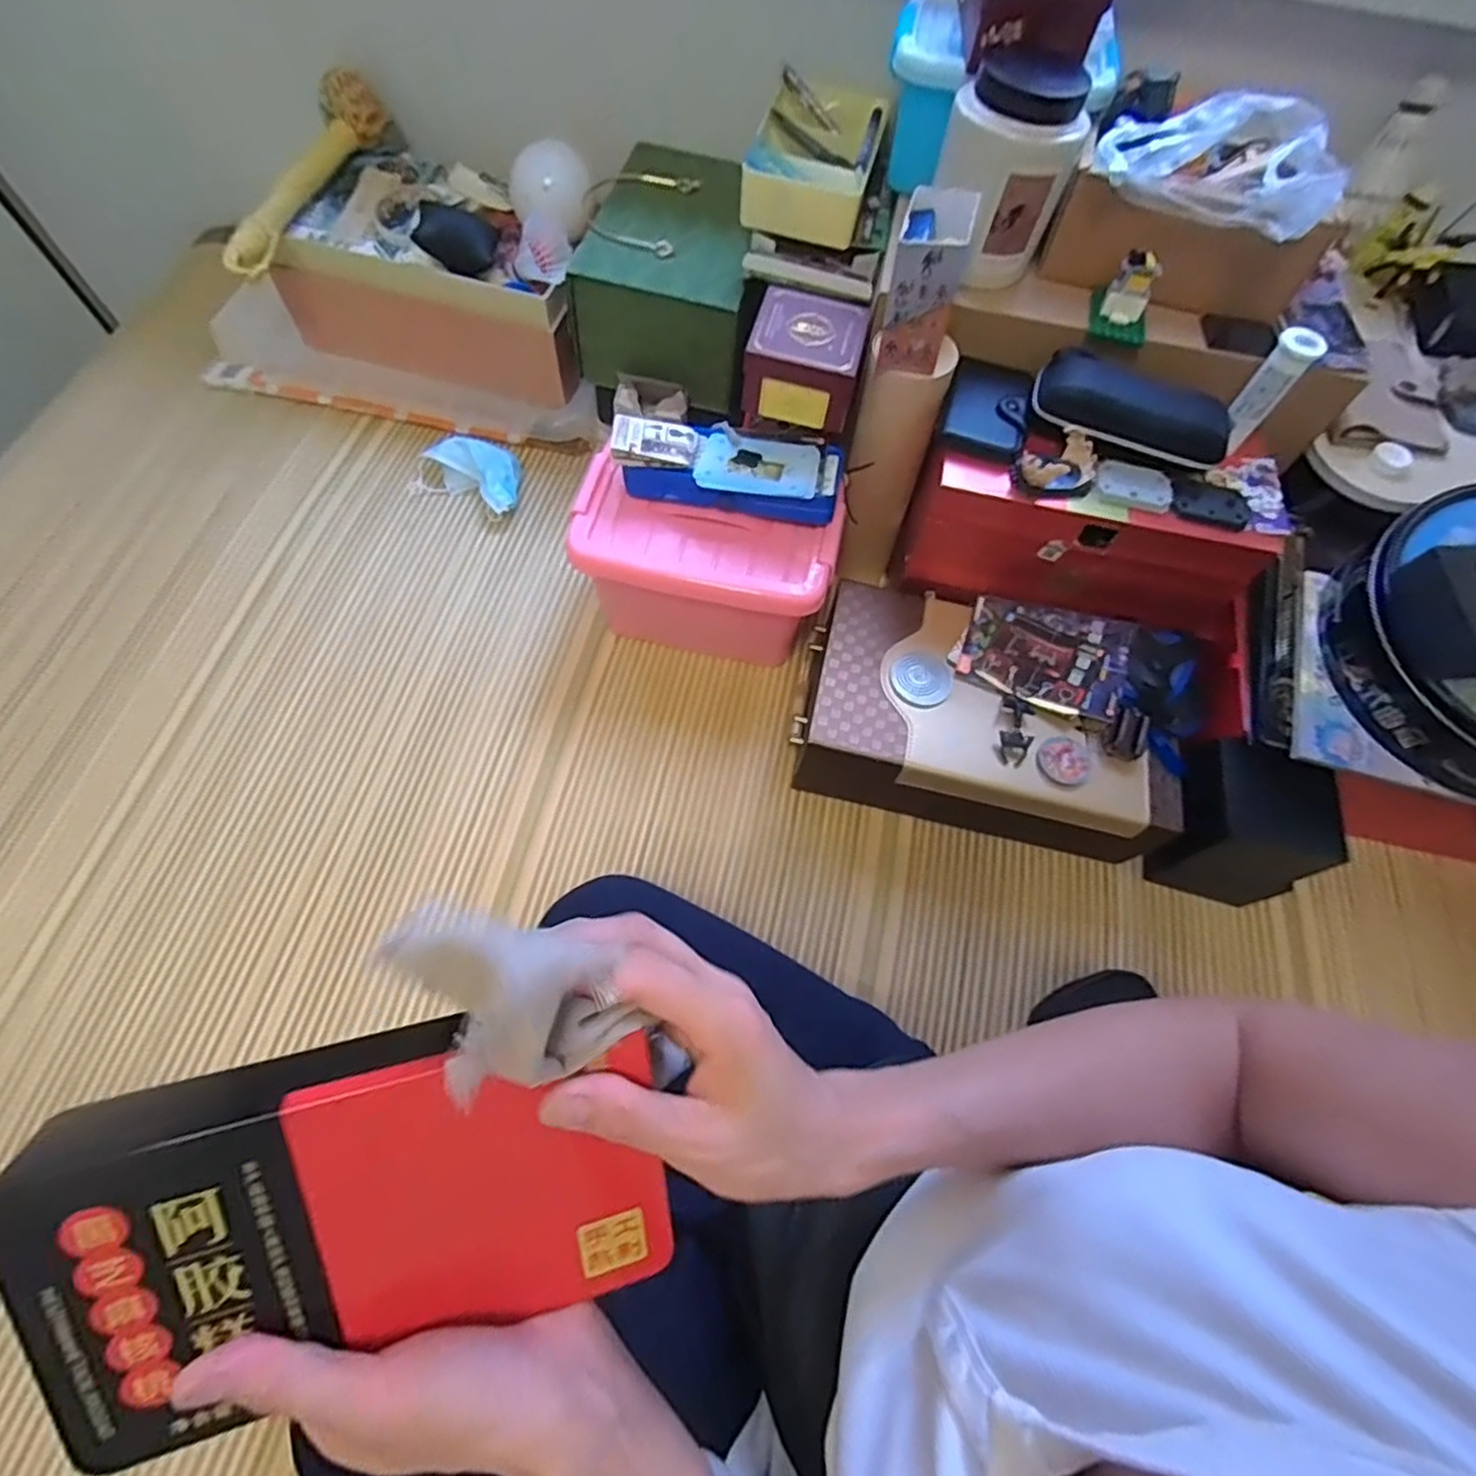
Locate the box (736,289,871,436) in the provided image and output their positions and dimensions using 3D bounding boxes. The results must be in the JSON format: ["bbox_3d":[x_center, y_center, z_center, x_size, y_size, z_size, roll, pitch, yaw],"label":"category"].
[{"bbox_3d":[0.064,-0.358,0.657,0.102,0.066,0.102,13,65,3],"label":"box"}]

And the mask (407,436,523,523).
[{"bbox_3d":[-0.335,-0.326,0.854,0.136,0.034,0.087,15,69,5],"label":"mask"}]

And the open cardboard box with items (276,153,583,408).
[{"bbox_3d":[-0.347,-0.581,0.876,0.372,0.182,0.216,12,65,3],"label":"open cardboard box with items"}]

